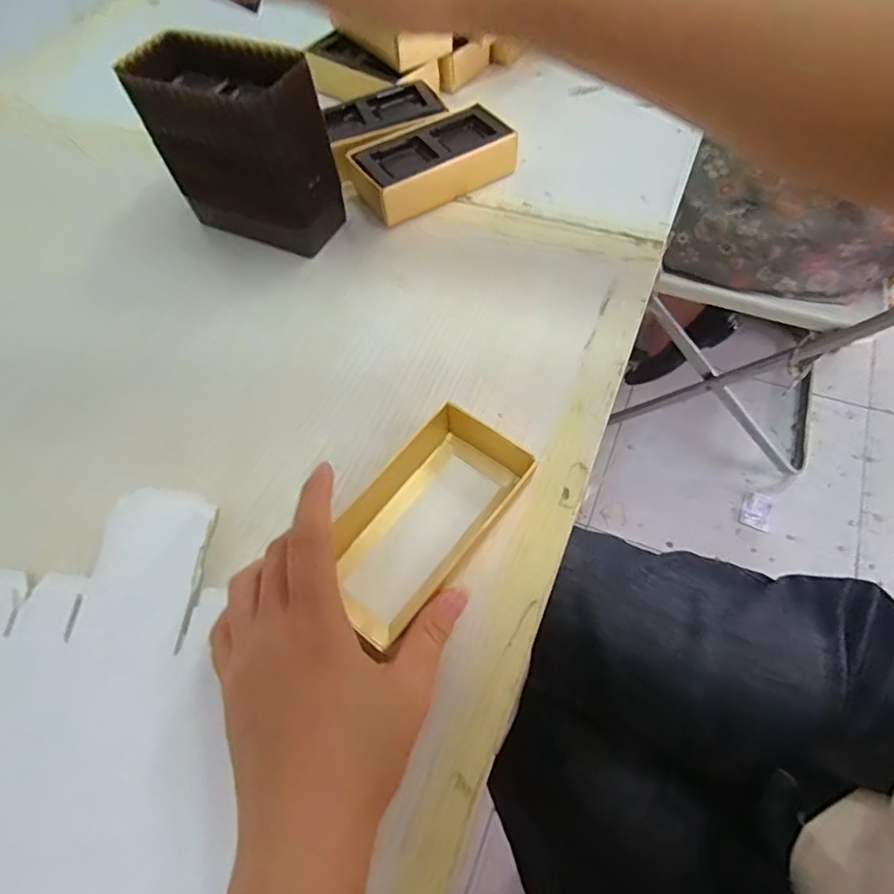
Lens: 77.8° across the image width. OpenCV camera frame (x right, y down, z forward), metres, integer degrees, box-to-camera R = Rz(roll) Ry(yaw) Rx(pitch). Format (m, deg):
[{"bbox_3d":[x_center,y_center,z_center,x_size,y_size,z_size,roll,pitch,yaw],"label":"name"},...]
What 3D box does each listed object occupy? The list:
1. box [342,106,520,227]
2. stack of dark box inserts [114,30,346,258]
[{"bbox_3d":[-0.010,-0.210,0.413,0.113,0.032,0.061,-29,61,-12],"label":"box"},{"bbox_3d":[-0.135,-0.201,0.371,0.122,0.109,0.059,21,63,16],"label":"stack of dark box inserts"}]

